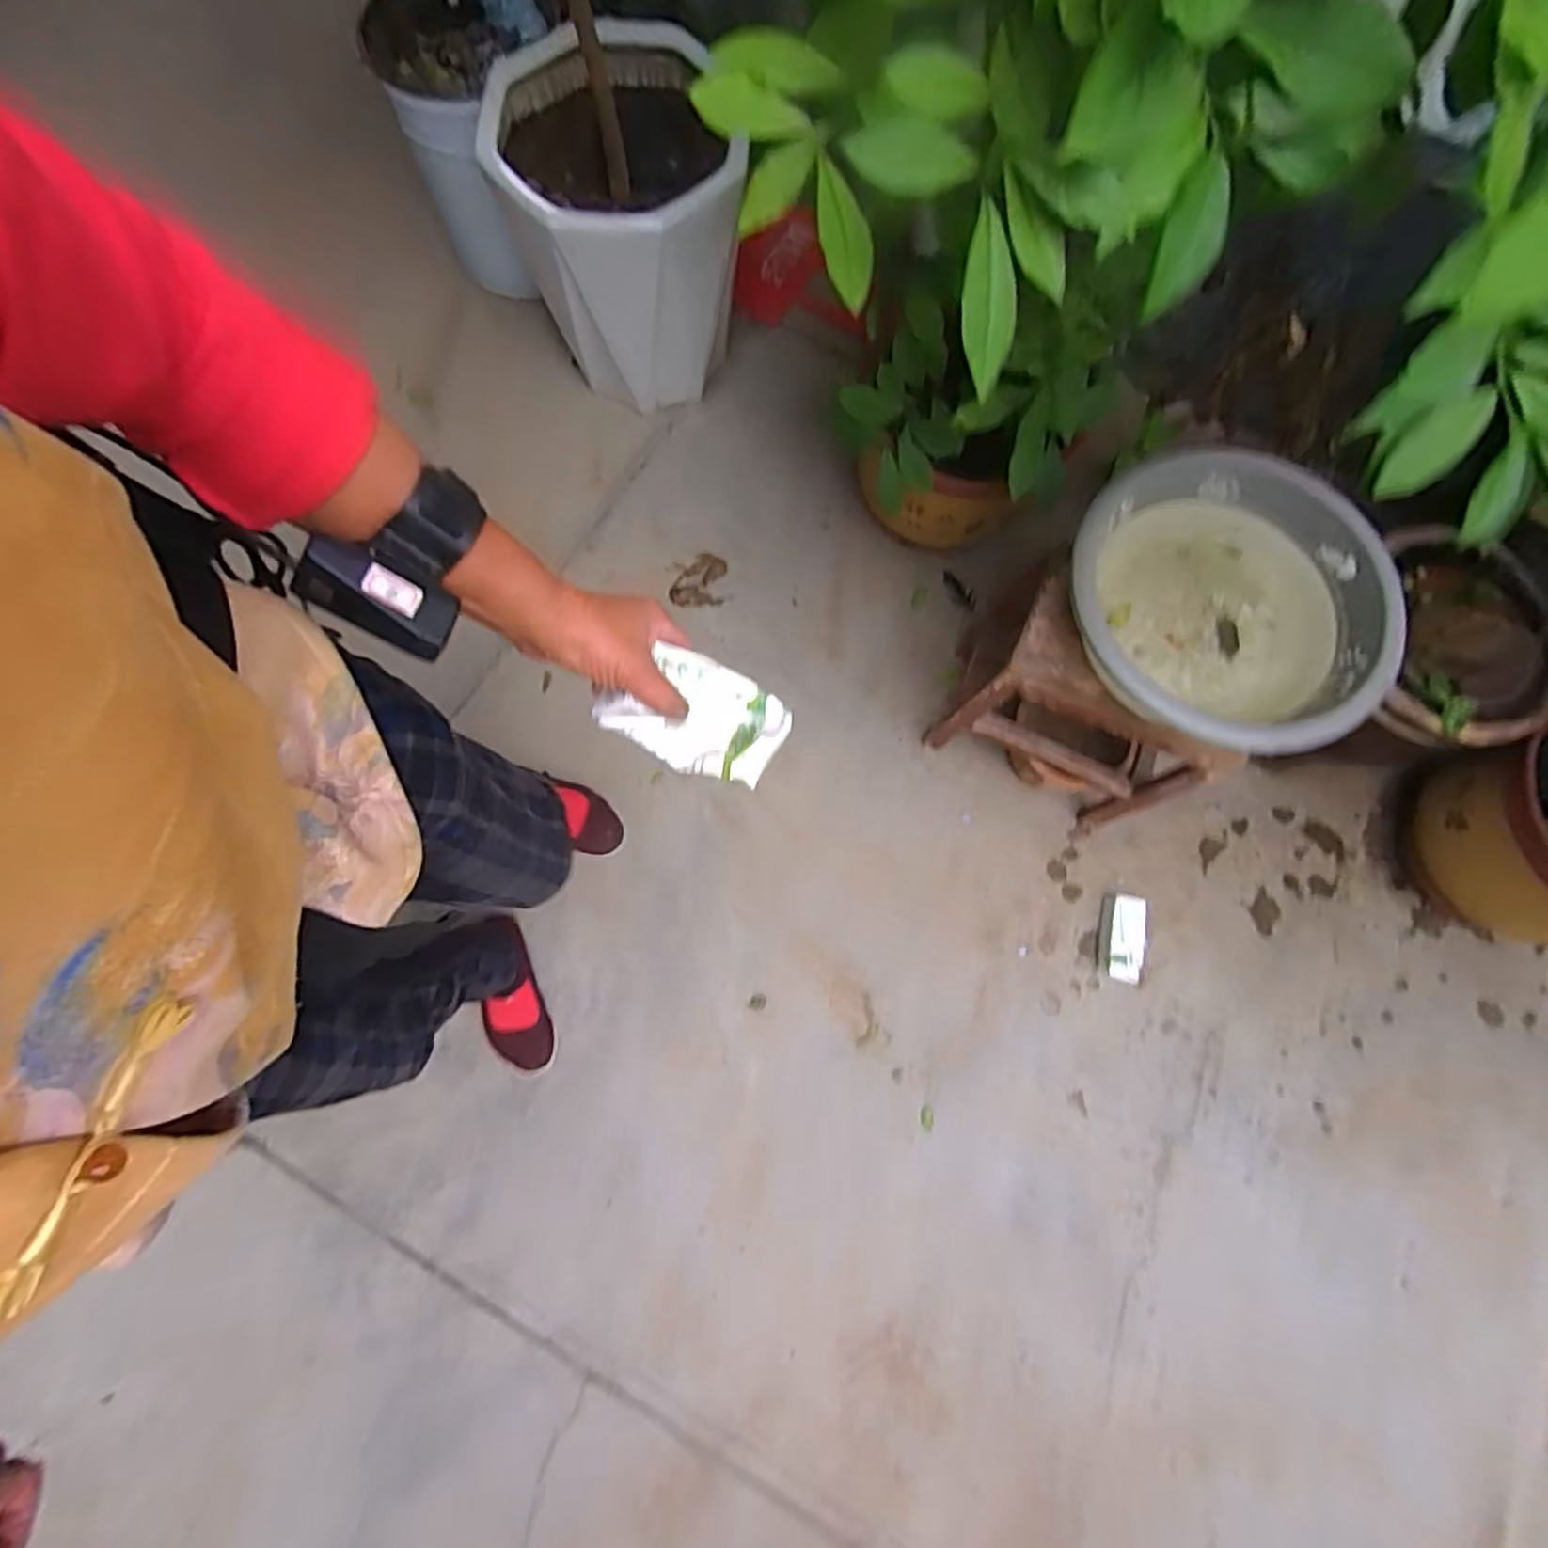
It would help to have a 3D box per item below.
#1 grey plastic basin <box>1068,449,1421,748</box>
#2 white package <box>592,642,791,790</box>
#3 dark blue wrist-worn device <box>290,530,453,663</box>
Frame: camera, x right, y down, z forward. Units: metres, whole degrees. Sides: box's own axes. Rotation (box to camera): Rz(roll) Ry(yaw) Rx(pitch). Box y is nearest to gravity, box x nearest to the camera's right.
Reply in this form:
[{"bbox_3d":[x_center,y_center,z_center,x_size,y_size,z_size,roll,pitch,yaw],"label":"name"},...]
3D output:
[{"bbox_3d":[0.508,-0.182,0.839,0.309,0.114,0.329,0,75,-2],"label":"grey plastic basin"},{"bbox_3d":[-0.050,-0.038,0.485,0.114,0.025,0.070,27,89,-12],"label":"white package"},{"bbox_3d":[-0.191,-0.084,0.359,0.068,0.018,0.031,28,74,-27],"label":"dark blue wrist-worn device"}]

